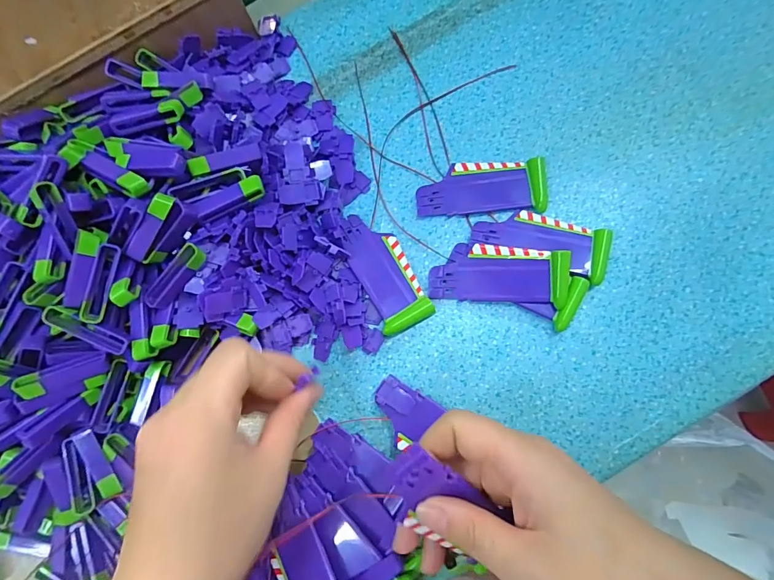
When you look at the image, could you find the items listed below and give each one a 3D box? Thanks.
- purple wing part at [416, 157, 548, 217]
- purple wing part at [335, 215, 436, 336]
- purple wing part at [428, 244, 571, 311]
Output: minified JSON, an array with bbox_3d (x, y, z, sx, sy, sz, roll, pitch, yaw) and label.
[{"bbox_3d":[0.066,-0.072,0.287,0.088,0.009,0.037,-1,81,5],"label":"purple wing part"},{"bbox_3d":[-0.003,-0.015,0.283,0.036,0.010,0.087,-28,80,0],"label":"purple wing part"},{"bbox_3d":[0.074,-0.010,0.273,0.088,0.005,0.038,5,97,15],"label":"purple wing part"}]

